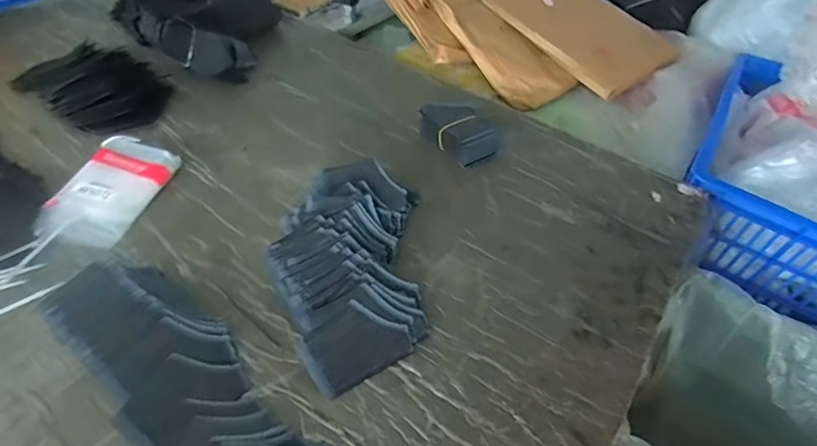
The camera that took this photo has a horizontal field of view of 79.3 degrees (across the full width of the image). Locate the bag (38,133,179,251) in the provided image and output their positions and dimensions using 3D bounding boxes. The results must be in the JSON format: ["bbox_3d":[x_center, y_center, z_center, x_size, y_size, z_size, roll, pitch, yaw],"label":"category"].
[{"bbox_3d":[-0.384,-0.047,0.645,0.107,0.030,0.182,10,46,3],"label":"bag"}]

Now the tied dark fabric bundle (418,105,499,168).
[{"bbox_3d":[0.078,-0.139,0.753,0.120,0.049,0.076,35,53,25],"label":"tied dark fabric bundle"}]

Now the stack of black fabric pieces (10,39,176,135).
[{"bbox_3d":[-0.490,-0.221,0.792,0.233,0.027,0.173,30,50,21],"label":"stack of black fabric pieces"}]

